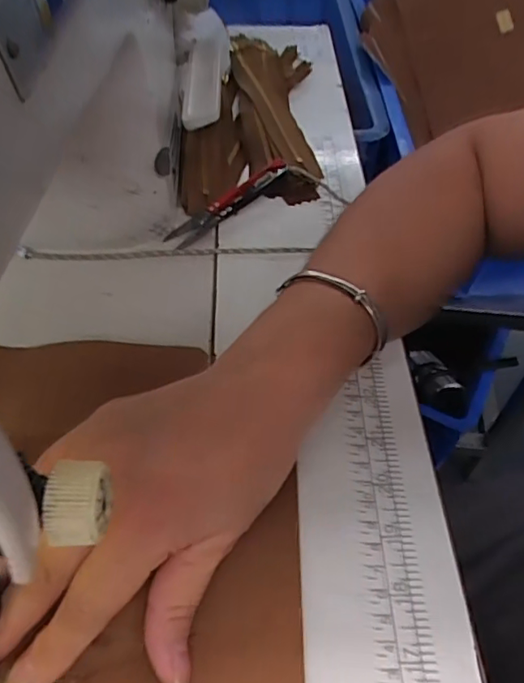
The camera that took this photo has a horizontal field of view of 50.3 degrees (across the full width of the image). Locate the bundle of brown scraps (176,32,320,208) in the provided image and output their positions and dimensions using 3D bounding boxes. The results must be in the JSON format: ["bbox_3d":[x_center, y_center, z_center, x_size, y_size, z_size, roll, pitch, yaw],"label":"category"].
[{"bbox_3d":[-0.008,-0.200,0.476,0.102,0.033,0.245,1,51,-1],"label":"bundle of brown scraps"}]

